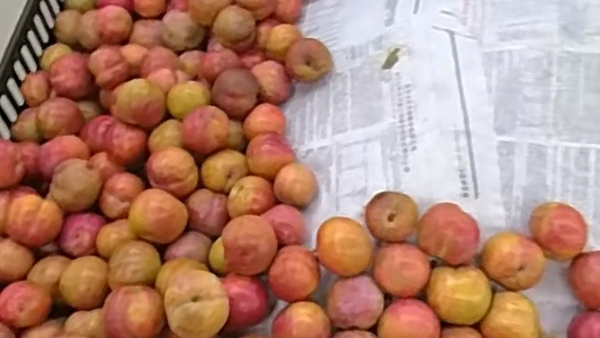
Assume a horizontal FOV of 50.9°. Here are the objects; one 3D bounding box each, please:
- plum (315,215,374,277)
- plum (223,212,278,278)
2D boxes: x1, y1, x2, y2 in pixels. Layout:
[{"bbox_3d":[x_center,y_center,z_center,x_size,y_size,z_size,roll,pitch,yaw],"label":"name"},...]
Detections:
[{"bbox_3d":[0.035,0.068,0.504,0.044,0.044,0.039,17,57,11],"label":"plum"},{"bbox_3d":[-0.039,0.065,0.504,0.041,0.042,0.042,0,55,0],"label":"plum"}]

